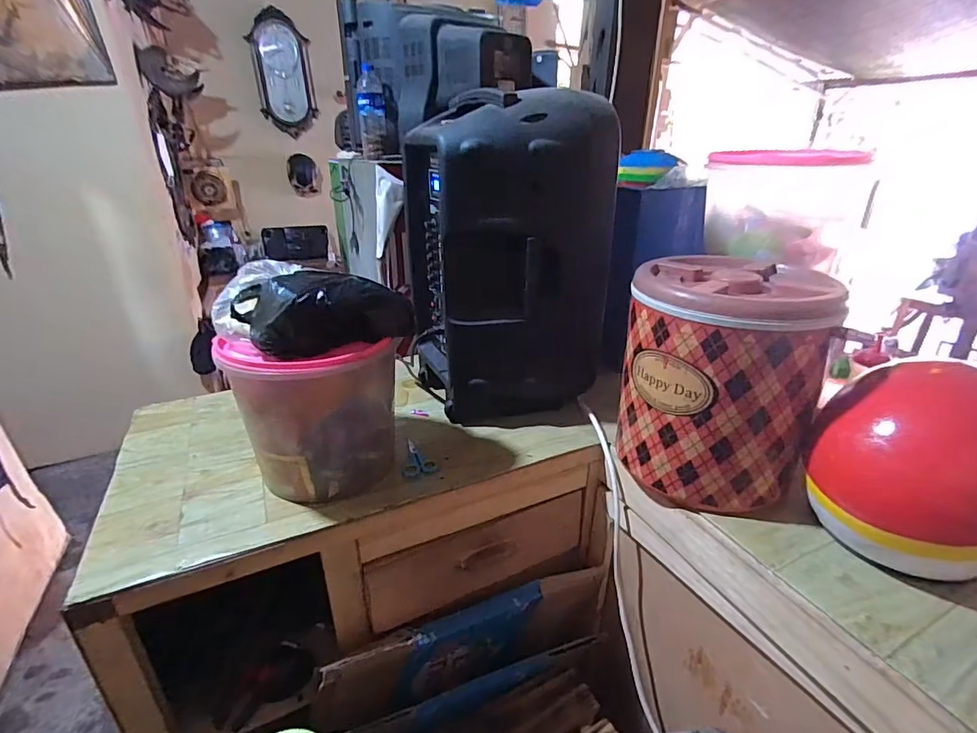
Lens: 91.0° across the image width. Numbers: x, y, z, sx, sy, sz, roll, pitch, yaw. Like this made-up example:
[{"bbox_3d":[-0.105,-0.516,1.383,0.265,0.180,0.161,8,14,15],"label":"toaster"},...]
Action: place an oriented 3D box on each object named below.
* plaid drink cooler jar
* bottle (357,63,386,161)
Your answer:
[{"bbox_3d":[0.322,0.023,0.706,0.234,0.296,0.209,3,26,8],"label":"plaid drink cooler jar"},{"bbox_3d":[-0.323,-0.700,1.330,0.071,0.227,0.059,-8,27,-15],"label":"bottle"}]

